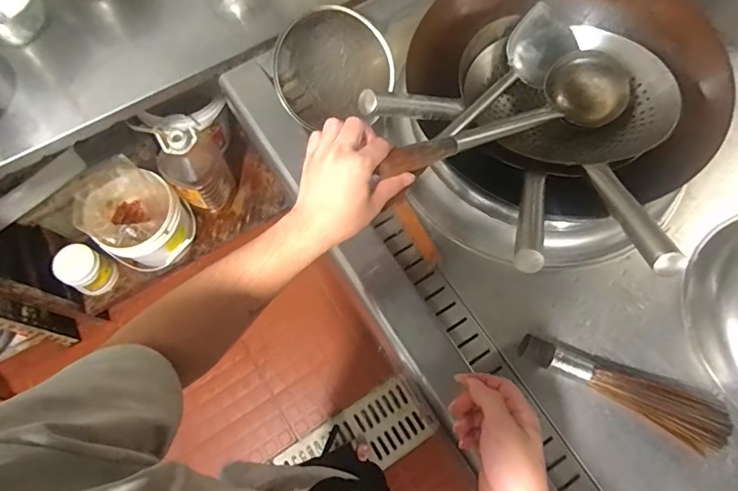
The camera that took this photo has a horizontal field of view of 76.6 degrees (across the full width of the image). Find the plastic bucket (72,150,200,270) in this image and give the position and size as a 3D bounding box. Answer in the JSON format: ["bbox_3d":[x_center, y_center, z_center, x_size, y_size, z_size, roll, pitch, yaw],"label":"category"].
[{"bbox_3d":[-0.666,-0.081,1.344,0.252,0.228,0.236,0,70,0],"label":"plastic bucket"}]

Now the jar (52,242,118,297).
[{"bbox_3d":[-0.842,0.073,1.391,0.115,0.134,0.118,0,70,0],"label":"jar"}]

